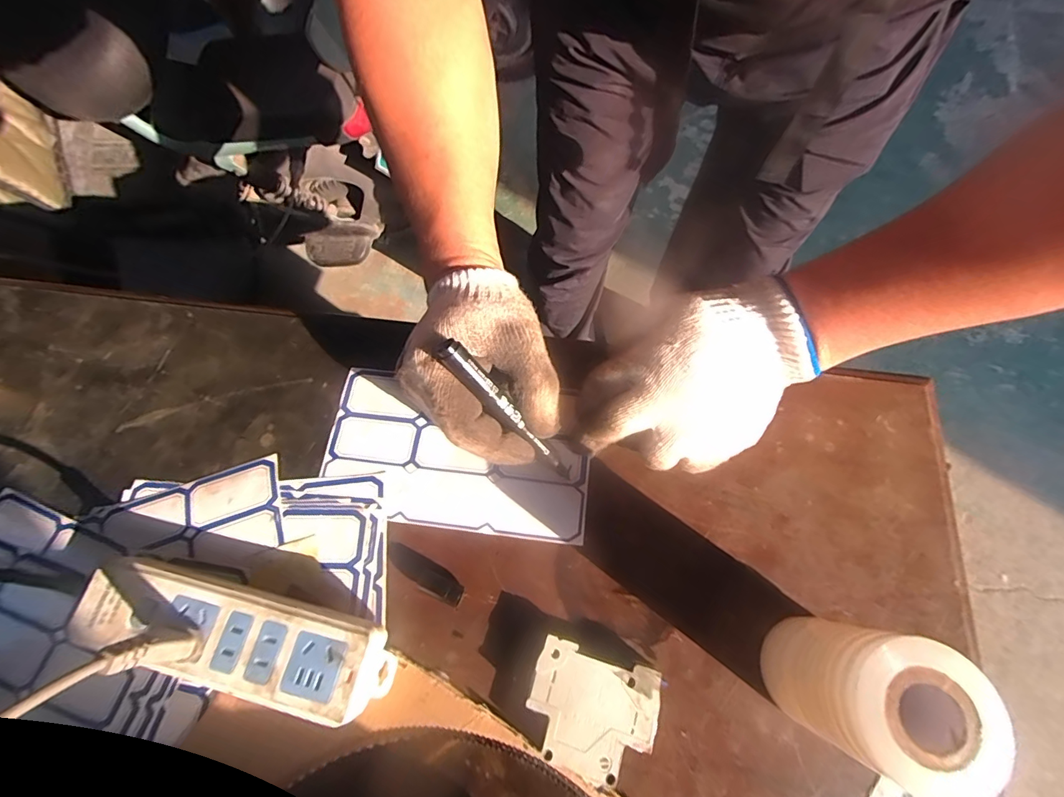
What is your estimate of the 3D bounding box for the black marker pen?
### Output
[{"bbox_3d":[-0.014,0.011,0.292,0.012,0.128,0.008,-50,31,-15],"label":"black marker pen"}]

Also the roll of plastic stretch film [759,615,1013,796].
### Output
[{"bbox_3d":[0.174,0.155,0.243,0.060,0.105,0.063,-1,68,2],"label":"roll of plastic stretch film"}]

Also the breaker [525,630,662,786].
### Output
[{"bbox_3d":[0.036,0.192,0.281,0.074,0.018,0.064,15,70,9],"label":"breaker"}]

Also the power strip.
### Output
[{"bbox_3d":[-0.192,0.154,0.298,0.202,0.034,0.057,11,69,7],"label":"power strip"}]

